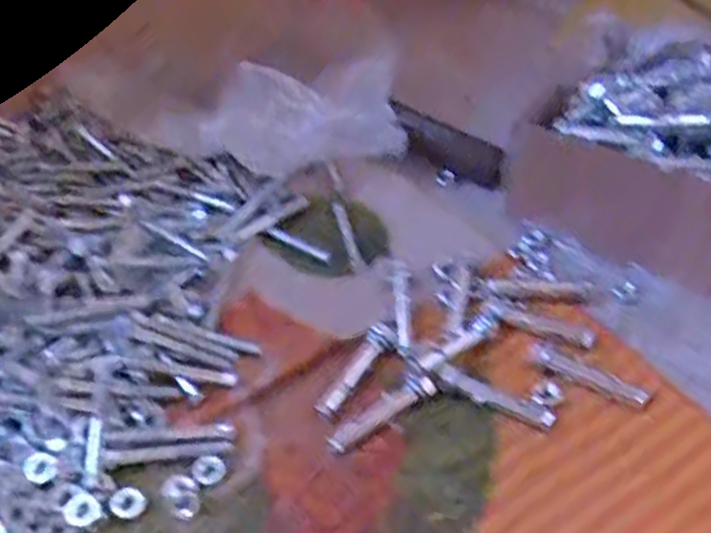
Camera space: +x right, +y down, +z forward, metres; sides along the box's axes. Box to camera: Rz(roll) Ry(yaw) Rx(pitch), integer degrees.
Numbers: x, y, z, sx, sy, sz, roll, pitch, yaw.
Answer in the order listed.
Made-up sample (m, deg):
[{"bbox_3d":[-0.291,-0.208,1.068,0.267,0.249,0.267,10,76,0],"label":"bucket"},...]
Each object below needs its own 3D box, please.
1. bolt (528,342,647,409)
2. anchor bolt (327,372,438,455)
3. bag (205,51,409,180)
[{"bbox_3d":[0.112,0.052,0.350,0.056,0.005,0.011,28,55,23],"label":"bolt"},{"bbox_3d":[0.012,0.068,0.342,0.057,0.008,0.011,-27,54,-21],"label":"anchor bolt"},{"bbox_3d":[-0.031,-0.085,0.438,0.114,0.072,0.031,-8,45,-3],"label":"bag"}]

